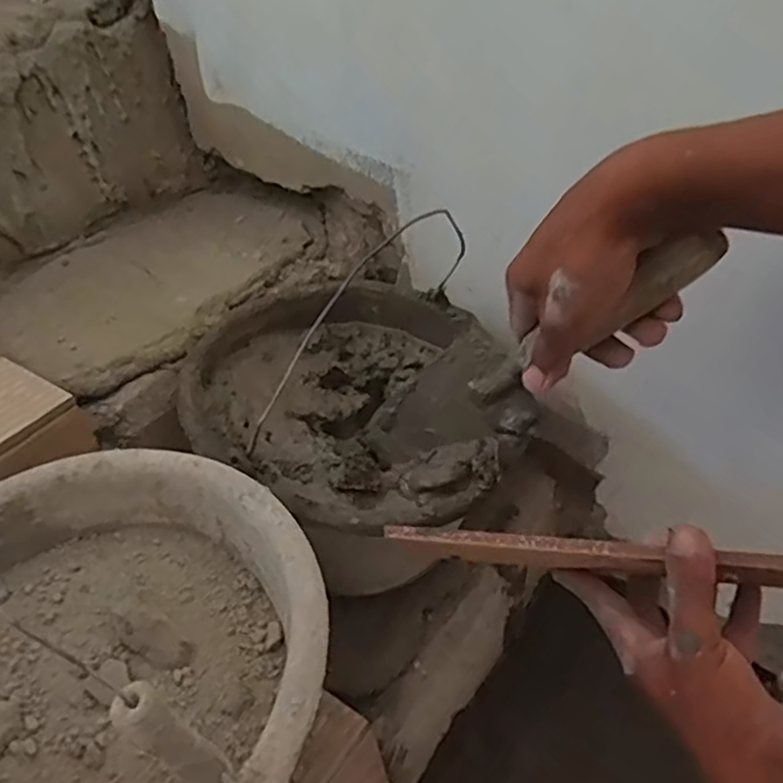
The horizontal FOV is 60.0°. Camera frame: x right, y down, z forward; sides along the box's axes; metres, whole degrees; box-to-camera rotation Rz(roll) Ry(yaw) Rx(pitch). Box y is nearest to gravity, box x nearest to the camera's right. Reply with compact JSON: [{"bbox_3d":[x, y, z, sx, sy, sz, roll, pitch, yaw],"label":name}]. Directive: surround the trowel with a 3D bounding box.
[{"bbox_3d":[0.094,-0.017,0.466,0.073,0.295,0.065,46,49,-8],"label":"trowel"}]

